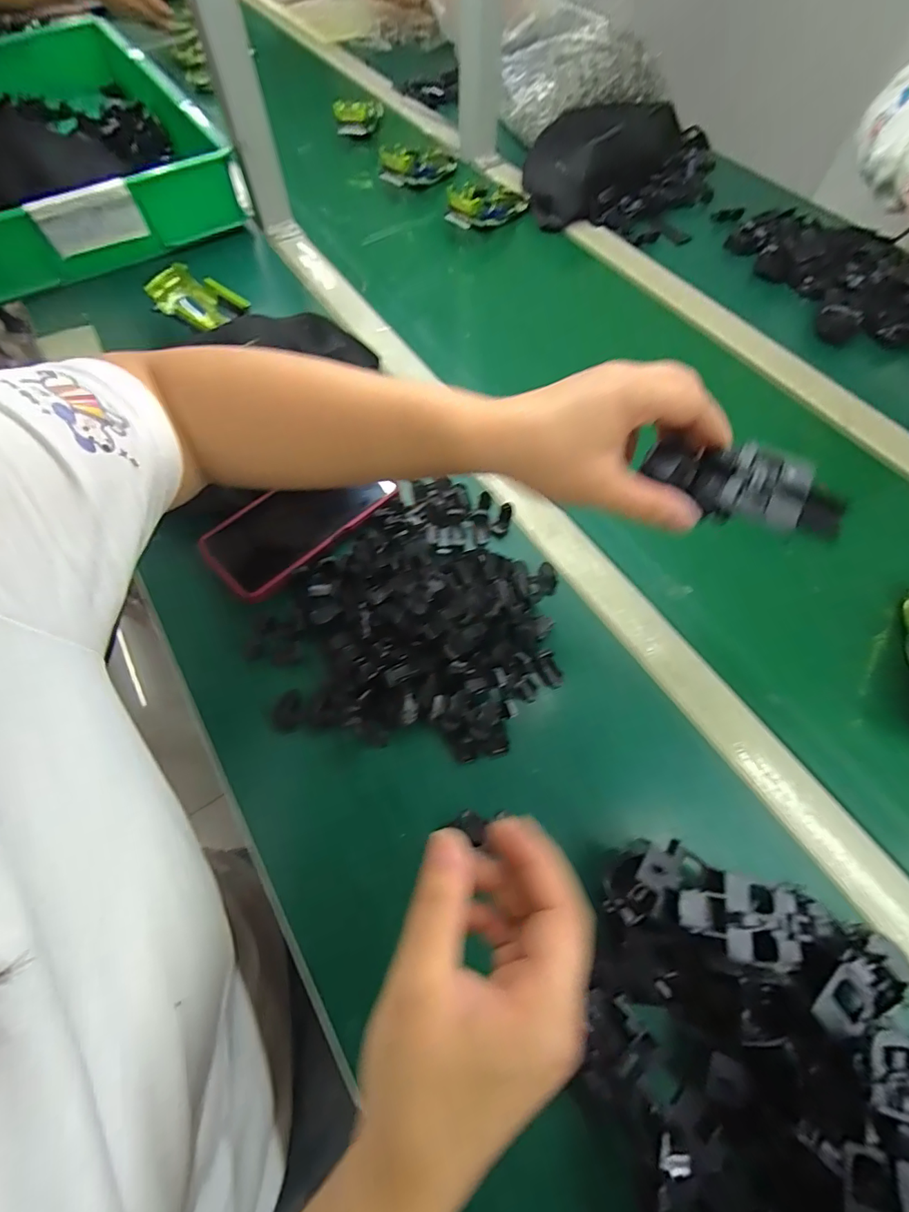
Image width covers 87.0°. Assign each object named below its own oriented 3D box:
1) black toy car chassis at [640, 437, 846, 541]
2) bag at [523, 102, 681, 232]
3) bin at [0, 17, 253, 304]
[{"bbox_3d":[0.151,-0.064,0.254,0.096,0.016,0.046,26,66,19],"label":"black toy car chassis"},{"bbox_3d":[0.209,-0.601,0.652,0.215,0.068,0.145,-9,64,-5],"label":"bag"},{"bbox_3d":[-0.568,-0.647,0.669,0.395,0.088,0.561,-32,68,-15],"label":"bin"}]

